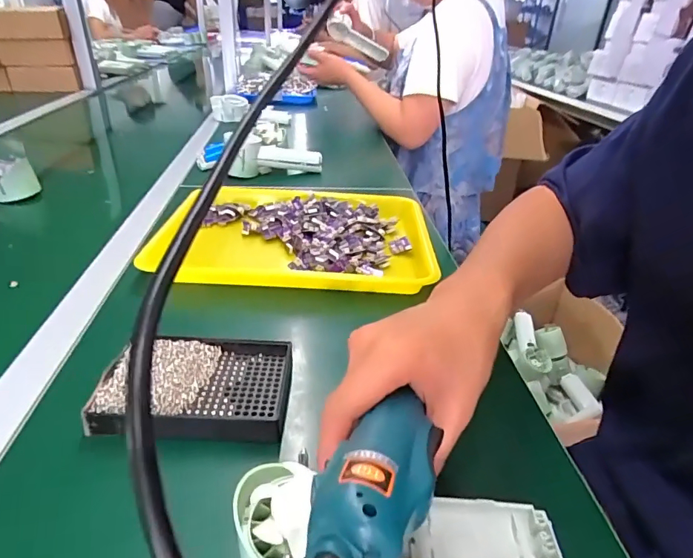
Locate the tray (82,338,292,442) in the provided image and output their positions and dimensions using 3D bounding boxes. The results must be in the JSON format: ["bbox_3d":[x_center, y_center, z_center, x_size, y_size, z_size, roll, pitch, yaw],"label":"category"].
[{"bbox_3d":[-0.117,0.083,0.362,0.140,0.024,0.093,1,31,-4],"label":"tray"}]

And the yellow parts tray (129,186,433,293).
[{"bbox_3d":[-0.061,-0.055,0.611,0.338,0.044,0.273,3,31,-2],"label":"yellow parts tray"}]

